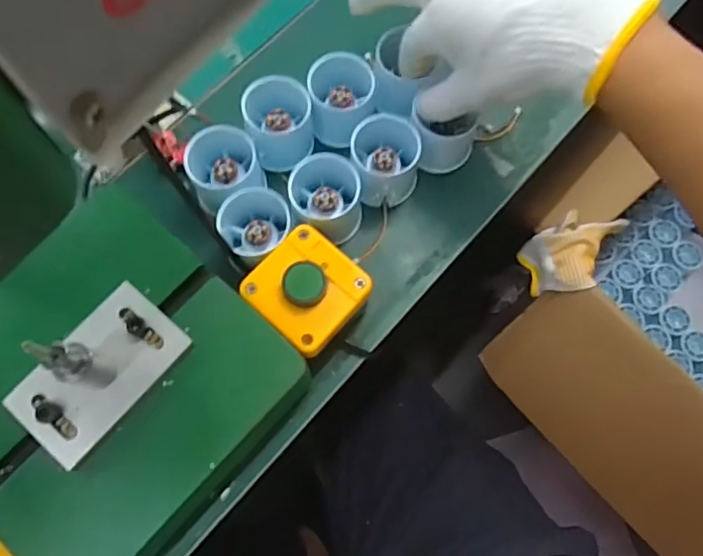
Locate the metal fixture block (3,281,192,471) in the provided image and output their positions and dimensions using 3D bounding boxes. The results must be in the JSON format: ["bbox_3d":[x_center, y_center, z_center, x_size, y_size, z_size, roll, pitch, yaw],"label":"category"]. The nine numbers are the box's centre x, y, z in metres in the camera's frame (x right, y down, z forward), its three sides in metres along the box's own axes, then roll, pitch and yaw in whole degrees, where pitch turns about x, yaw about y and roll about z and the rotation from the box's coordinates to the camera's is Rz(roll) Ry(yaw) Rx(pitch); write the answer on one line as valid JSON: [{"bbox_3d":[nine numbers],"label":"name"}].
[{"bbox_3d":[-0.152,0.049,0.325,0.060,0.057,0.100,39,76,12],"label":"metal fixture block"}]

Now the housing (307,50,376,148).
[{"bbox_3d":[-0.007,-0.140,0.457,0.050,0.048,0.050,-9,72,-3],"label":"housing"}]

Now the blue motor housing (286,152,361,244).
[{"bbox_3d":[-0.020,-0.060,0.437,0.054,0.043,0.065,-5,72,-1],"label":"blue motor housing"}]

